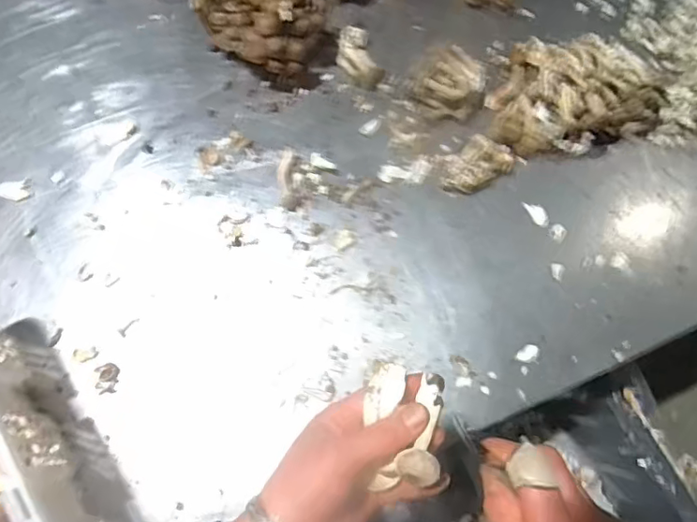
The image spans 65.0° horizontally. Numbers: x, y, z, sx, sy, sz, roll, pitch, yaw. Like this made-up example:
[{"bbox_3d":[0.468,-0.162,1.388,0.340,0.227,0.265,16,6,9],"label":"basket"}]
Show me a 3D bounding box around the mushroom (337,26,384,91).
[{"bbox_3d":[0.013,-0.275,0.739,0.052,0.027,0.087,-22,77,-8],"label":"mushroom"}]

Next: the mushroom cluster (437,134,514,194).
[{"bbox_3d":[0.161,-0.123,0.687,0.095,0.036,0.061,-27,78,-9],"label":"mushroom cluster"}]

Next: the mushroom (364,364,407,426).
[{"bbox_3d":[0.024,0.086,0.358,0.019,0.015,0.038,9,60,32],"label":"mushroom"}]

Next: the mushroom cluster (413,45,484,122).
[{"bbox_3d":[0.129,-0.230,0.700,0.097,0.079,0.084,24,76,4],"label":"mushroom cluster"}]

